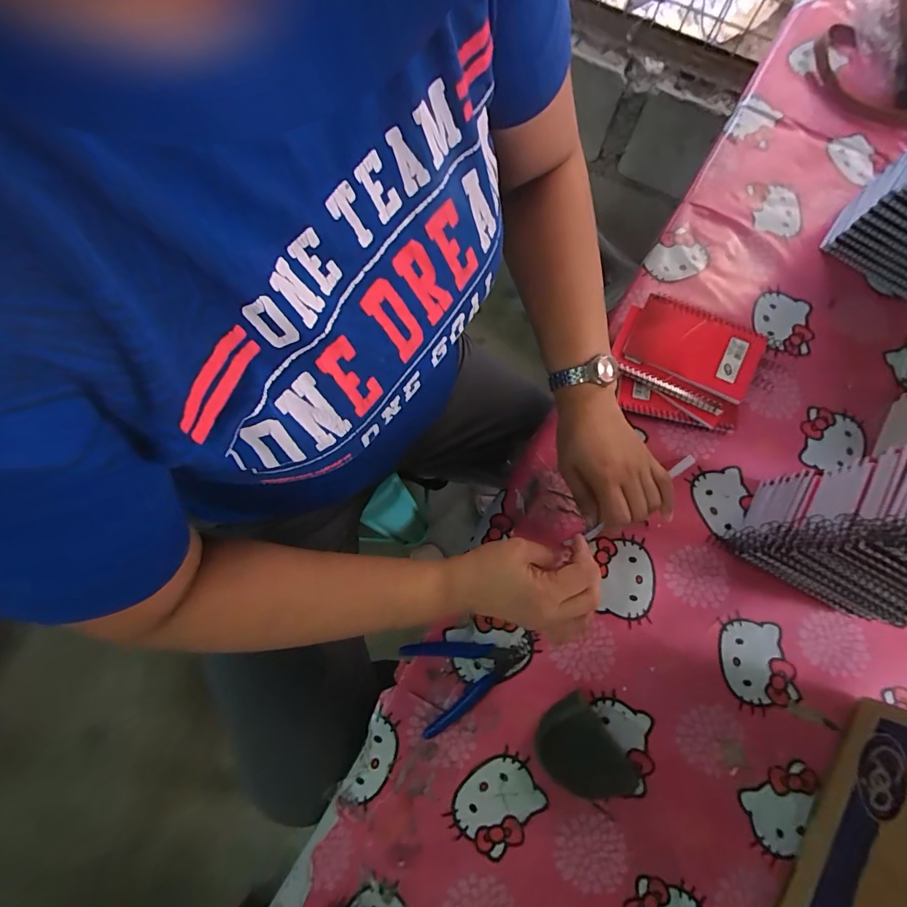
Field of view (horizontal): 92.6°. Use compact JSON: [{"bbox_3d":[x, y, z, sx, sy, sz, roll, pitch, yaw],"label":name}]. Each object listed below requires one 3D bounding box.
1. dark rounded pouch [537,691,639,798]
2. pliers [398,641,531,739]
[{"bbox_3d":[0.121,0.285,0.407,0.065,0.025,0.100,-34,79,-8],"label":"dark rounded pouch"},{"bbox_3d":[0.014,0.213,0.429,0.116,0.013,0.082,-23,78,-5],"label":"pliers"}]

